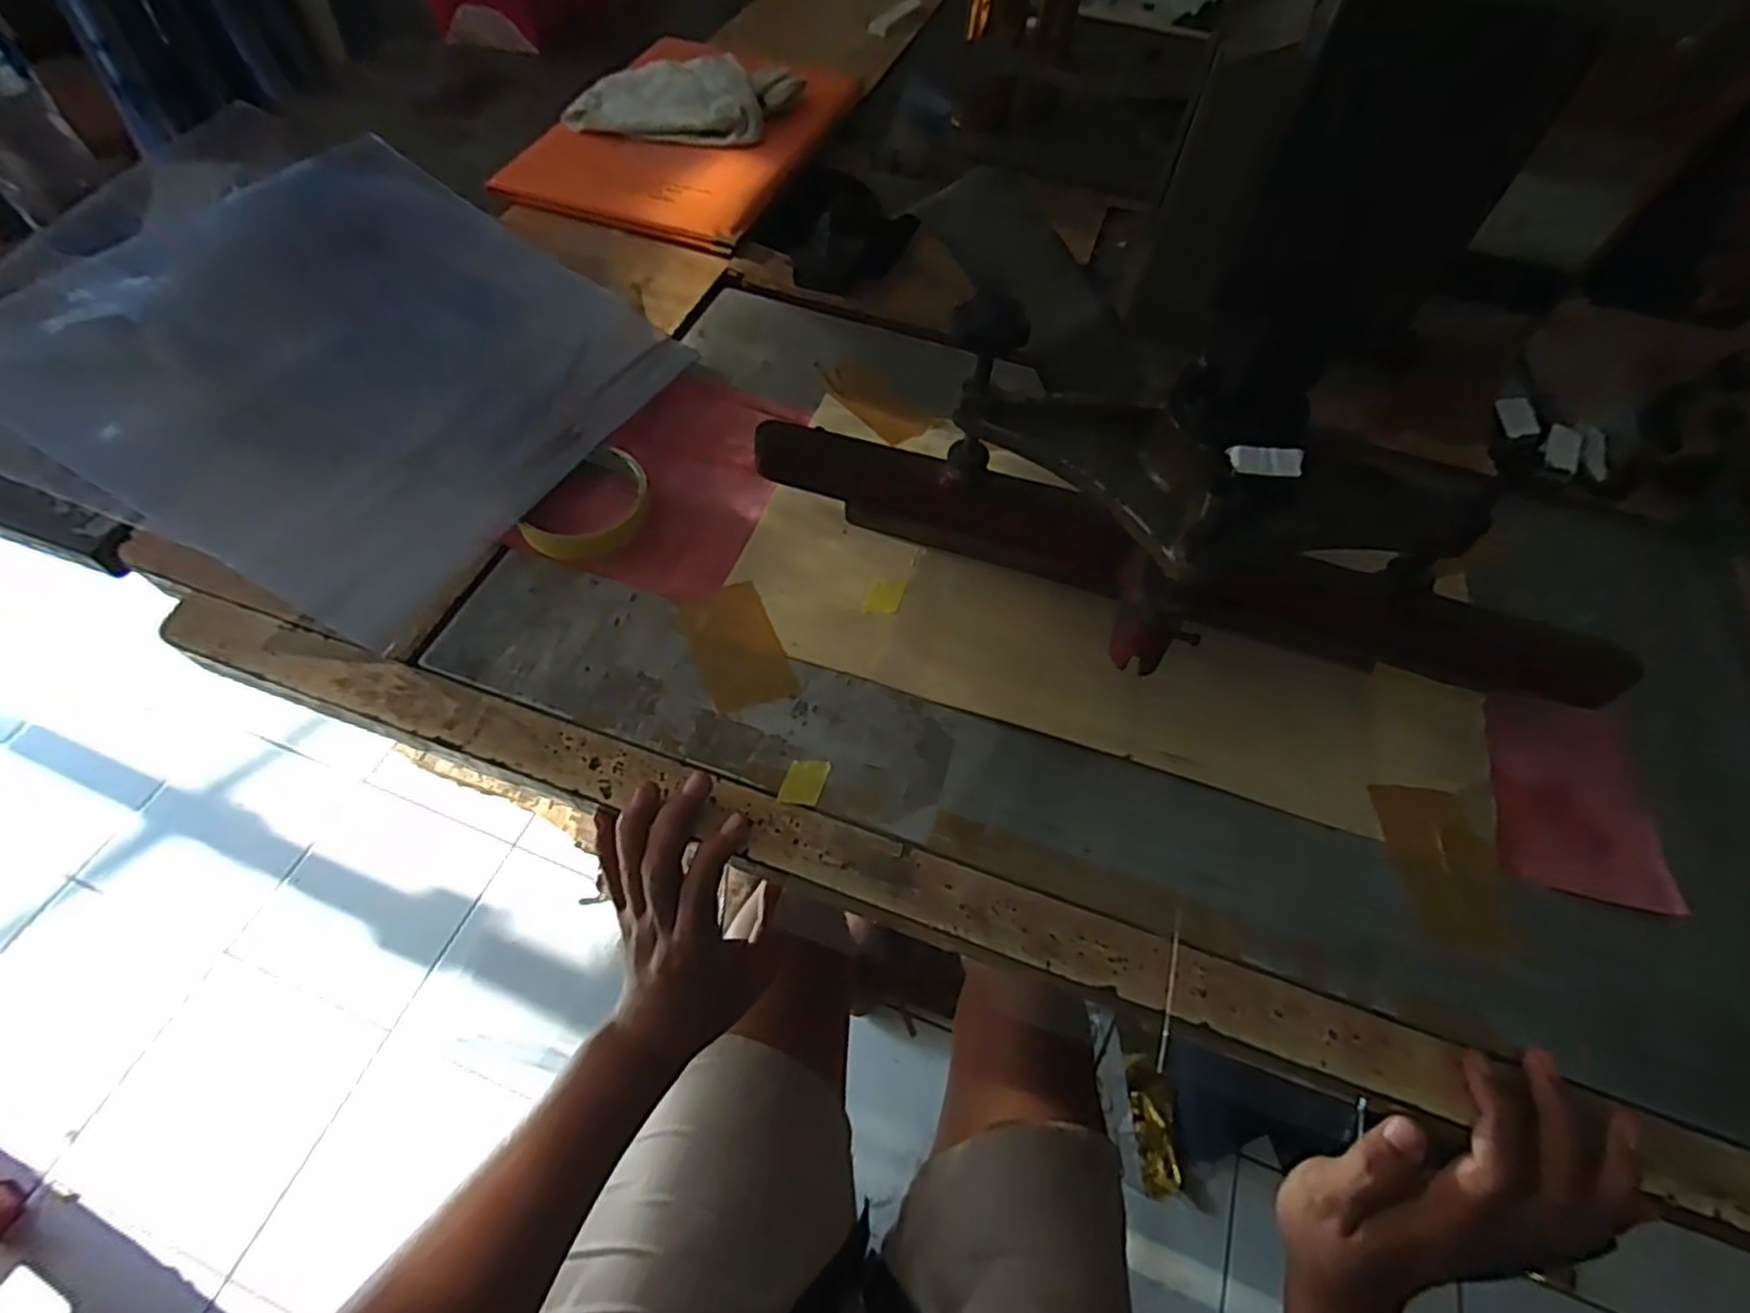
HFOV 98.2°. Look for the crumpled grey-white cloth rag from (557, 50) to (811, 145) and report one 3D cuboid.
[{"bbox_3d":[-0.182,-0.529,0.721,0.212,0.034,0.090,1,58,-2],"label":"crumpled grey-white cloth rag"}]

